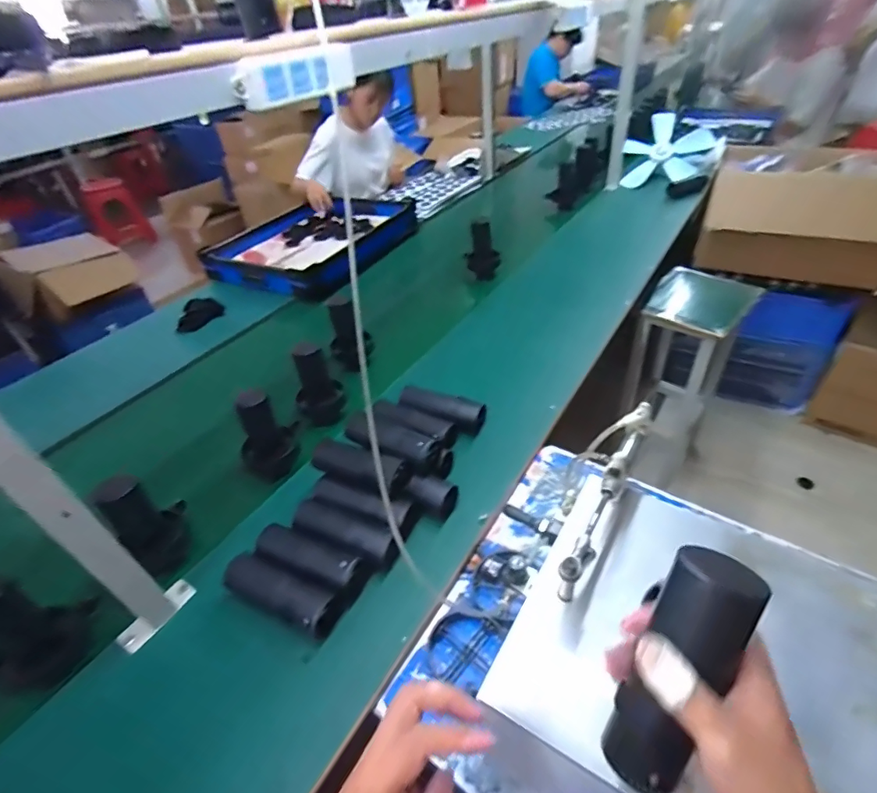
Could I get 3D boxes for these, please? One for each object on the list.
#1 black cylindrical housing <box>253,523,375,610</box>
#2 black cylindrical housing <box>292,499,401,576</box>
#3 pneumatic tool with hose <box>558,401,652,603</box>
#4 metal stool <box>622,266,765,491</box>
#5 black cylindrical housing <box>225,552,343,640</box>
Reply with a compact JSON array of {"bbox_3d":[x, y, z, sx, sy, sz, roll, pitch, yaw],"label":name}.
[{"bbox_3d":[-0.184,0.236,0.680,0.166,0.053,0.063,16,45,24],"label":"black cylindrical housing"},{"bbox_3d":[-0.141,0.208,0.705,0.167,0.046,0.057,17,46,25],"label":"black cylindrical housing"},{"bbox_3d":[0.183,0.101,0.513,0.023,0.043,0.250,19,47,27],"label":"pneumatic tool with hose"},{"bbox_3d":[0.778,-0.037,1.556,0.252,0.627,0.316,22,48,30],"label":"metal stool"},{"bbox_3d":[-0.214,0.268,0.647,0.173,0.047,0.052,15,45,24],"label":"black cylindrical housing"}]

